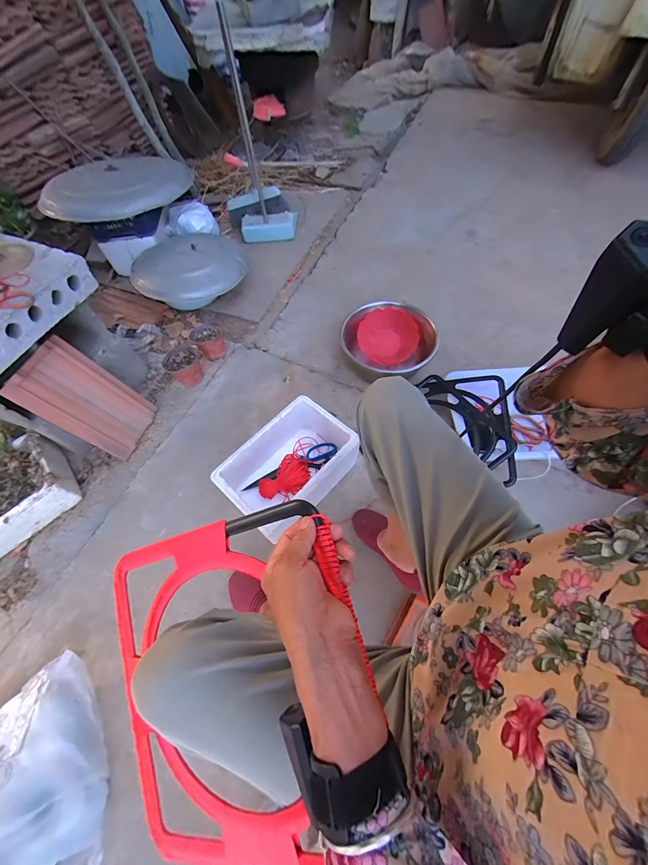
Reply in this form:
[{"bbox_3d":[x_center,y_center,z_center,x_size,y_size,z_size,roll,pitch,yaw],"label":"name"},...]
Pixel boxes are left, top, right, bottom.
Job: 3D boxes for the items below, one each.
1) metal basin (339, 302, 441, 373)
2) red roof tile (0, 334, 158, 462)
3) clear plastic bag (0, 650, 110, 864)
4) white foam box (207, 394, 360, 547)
[{"bbox_3d":[0.218,-0.290,1.085,0.298,0.152,0.293,-1,62,2],"label":"metal basin"},{"bbox_3d":[-0.677,-0.091,0.924,0.017,0.333,0.207,-1,57,35],"label":"red roof tile"},{"bbox_3d":[-0.545,0.634,0.504,0.259,0.236,0.371,-32,66,-14],"label":"clear plastic bag"},{"bbox_3d":[-0.089,0.096,0.870,0.227,0.168,0.337,40,70,20],"label":"white foam box"}]

